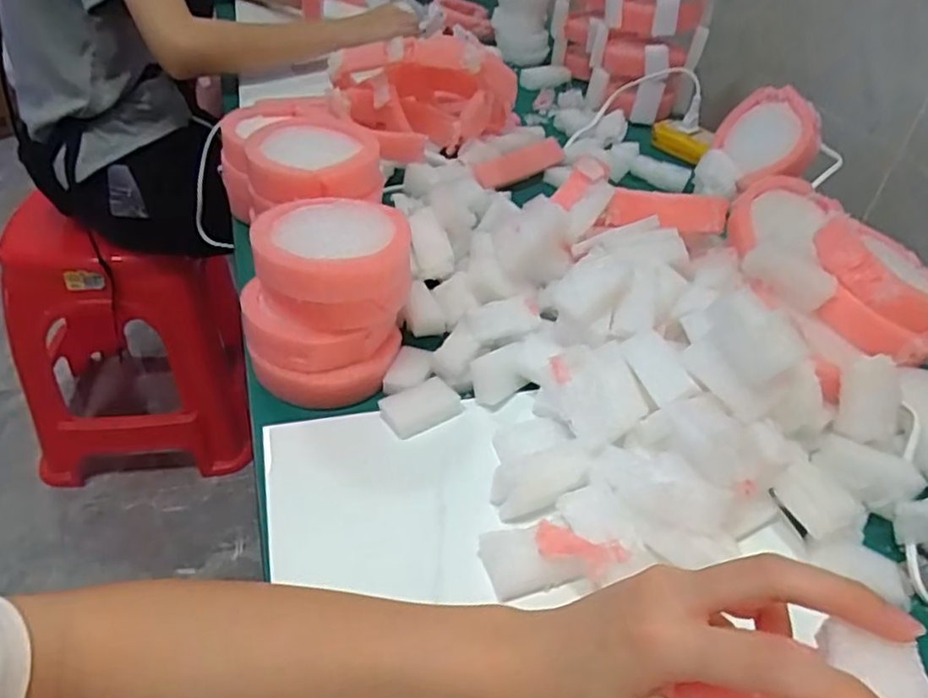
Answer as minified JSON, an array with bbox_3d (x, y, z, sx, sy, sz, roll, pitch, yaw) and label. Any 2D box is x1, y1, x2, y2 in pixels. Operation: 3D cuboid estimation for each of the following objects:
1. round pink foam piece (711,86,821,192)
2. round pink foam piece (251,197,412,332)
[{"bbox_3d":[0.306,-0.217,0.680,0.095,0.020,0.107,-35,54,20],"label":"round pink foam piece"},{"bbox_3d":[-0.083,-0.061,0.438,0.093,0.063,0.097,0,43,0],"label":"round pink foam piece"}]

